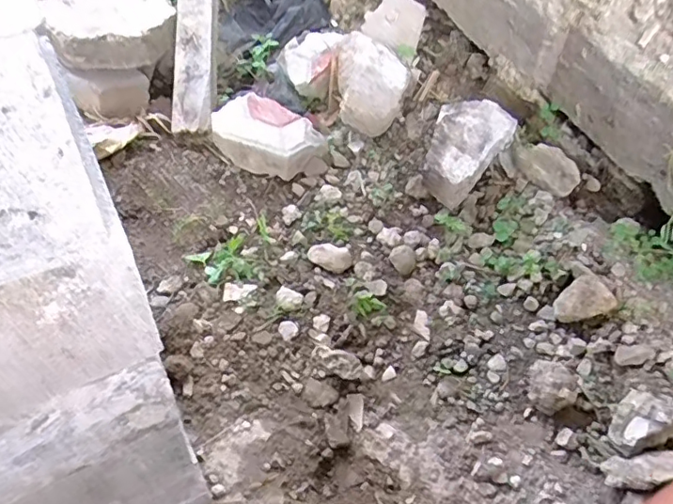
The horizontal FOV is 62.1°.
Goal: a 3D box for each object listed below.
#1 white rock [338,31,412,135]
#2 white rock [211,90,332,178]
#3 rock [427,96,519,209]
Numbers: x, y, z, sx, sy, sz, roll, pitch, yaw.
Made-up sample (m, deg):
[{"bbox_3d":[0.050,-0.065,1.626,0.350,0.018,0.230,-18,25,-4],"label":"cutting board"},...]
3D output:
[{"bbox_3d":[0.058,-0.269,0.889,0.113,0.092,0.133,5,49,0],"label":"white rock"},{"bbox_3d":[-0.104,-0.172,0.850,0.160,0.063,0.095,23,51,15],"label":"white rock"},{"bbox_3d":[0.187,-0.143,0.811,0.106,0.083,0.165,21,51,13],"label":"rock"}]

